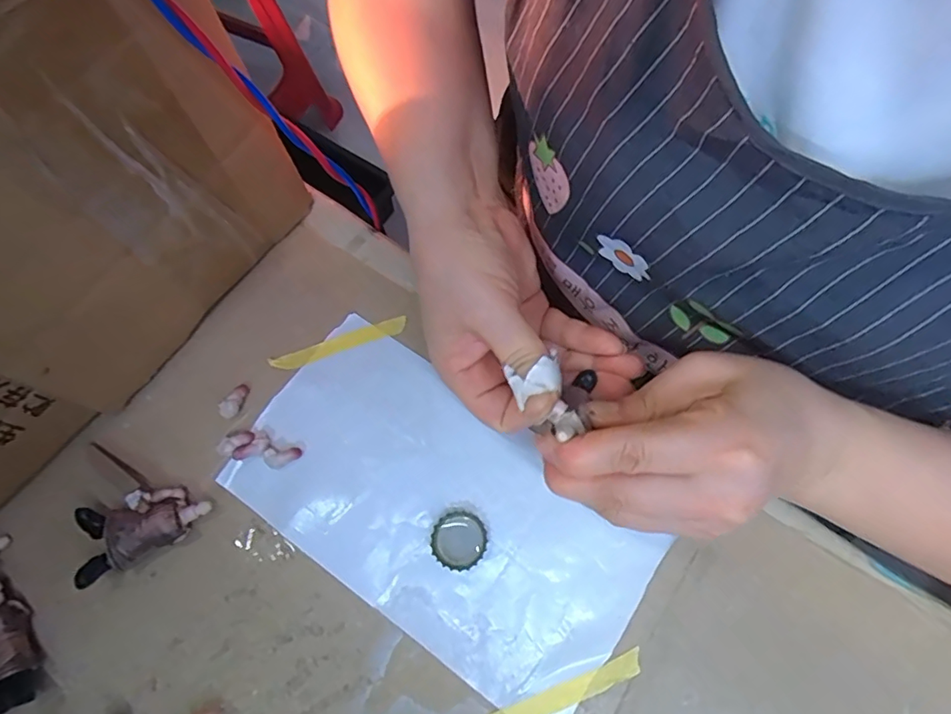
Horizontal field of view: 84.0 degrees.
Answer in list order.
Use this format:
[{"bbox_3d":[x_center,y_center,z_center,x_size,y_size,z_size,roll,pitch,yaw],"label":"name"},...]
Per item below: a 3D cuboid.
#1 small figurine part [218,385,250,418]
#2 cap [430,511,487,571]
[{"bbox_3d":[-0.137,0.024,0.299,0.009,0.007,0.020,22,73,9],"label":"small figurine part"},{"bbox_3d":[-0.009,0.094,0.272,0.028,0.007,0.028,0,71,1],"label":"cap"}]

